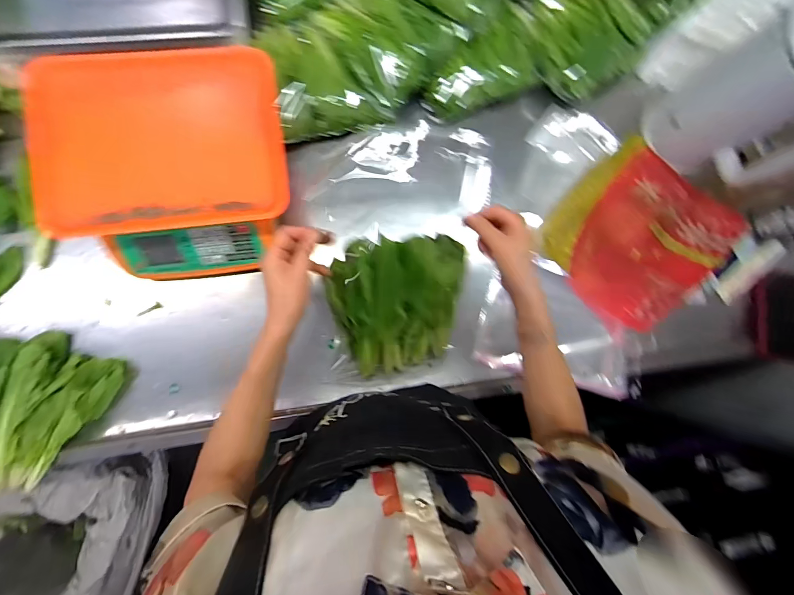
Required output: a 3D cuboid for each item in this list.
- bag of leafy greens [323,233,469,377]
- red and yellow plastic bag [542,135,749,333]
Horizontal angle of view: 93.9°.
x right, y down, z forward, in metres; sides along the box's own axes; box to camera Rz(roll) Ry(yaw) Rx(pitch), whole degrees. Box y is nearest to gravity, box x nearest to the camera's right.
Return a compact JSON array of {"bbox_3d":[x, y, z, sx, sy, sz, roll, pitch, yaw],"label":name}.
[{"bbox_3d":[0.000,0.022,0.532,0.185,0.029,0.221,-2,122,-16],"label":"bag of leafy greens"},{"bbox_3d":[0.416,-0.114,0.647,0.268,0.059,0.290,44,84,-3],"label":"red and yellow plastic bag"}]

